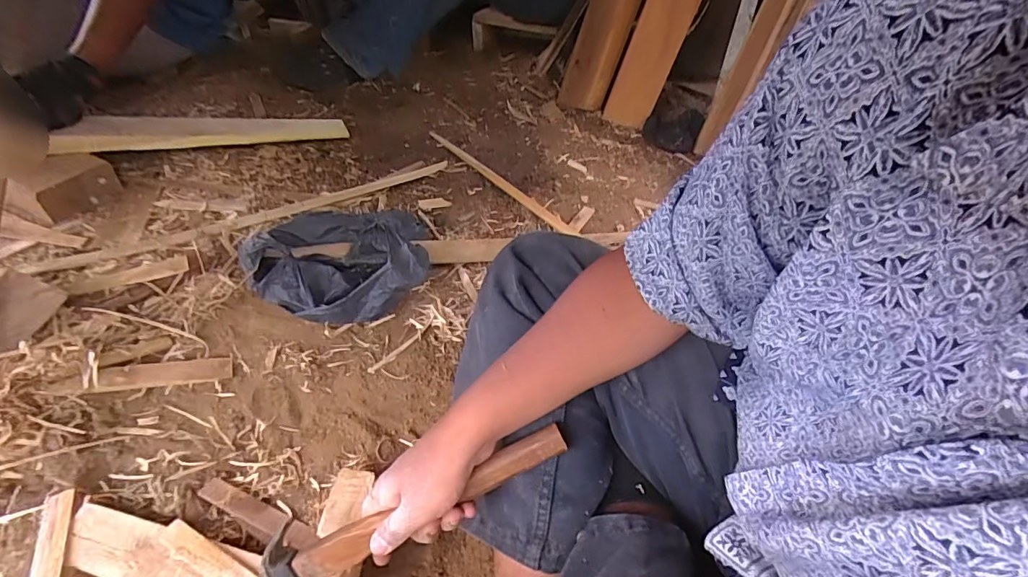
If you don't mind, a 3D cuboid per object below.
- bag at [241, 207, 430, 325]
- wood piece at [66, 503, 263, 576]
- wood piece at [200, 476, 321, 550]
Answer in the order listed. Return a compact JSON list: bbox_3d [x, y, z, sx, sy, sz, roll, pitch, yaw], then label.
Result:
[{"bbox_3d":[-0.267,-0.057,0.743,0.255,0.077,0.255,0,46,-7],"label":"bag"},{"bbox_3d":[-0.319,0.267,0.457,0.219,0.032,0.056,14,45,7],"label":"wood piece"},{"bbox_3d":[-0.272,0.240,0.501,0.133,0.012,0.030,20,46,12],"label":"wood piece"}]

